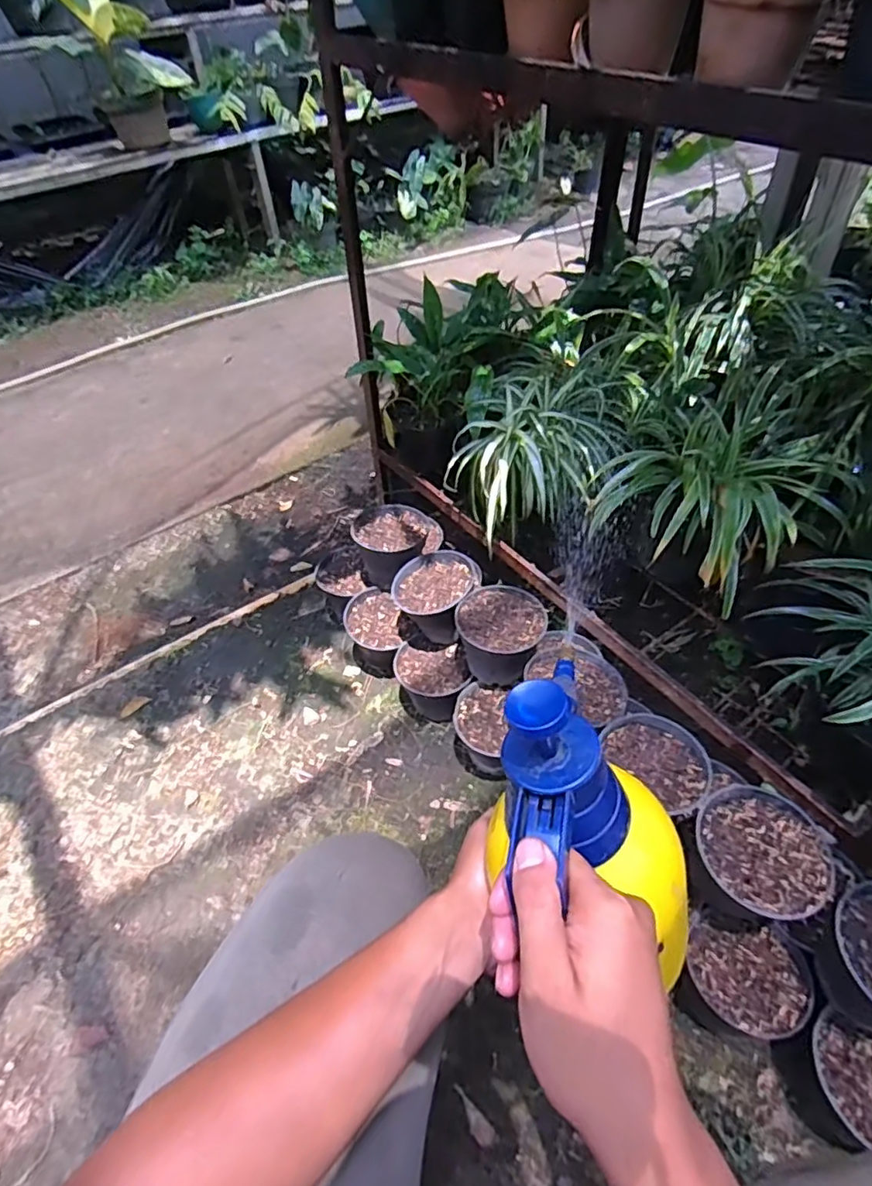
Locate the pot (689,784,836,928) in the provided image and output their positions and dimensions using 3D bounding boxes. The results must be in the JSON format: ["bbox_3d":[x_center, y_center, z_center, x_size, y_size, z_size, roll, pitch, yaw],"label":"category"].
[{"bbox_3d":[0.334,0.291,0.636,0.120,0.104,0.121,-3,49,3],"label":"pot"}]

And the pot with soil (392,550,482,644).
[{"bbox_3d":[0.000,0.006,0.917,0.118,0.103,0.122,-3,49,3],"label":"pot with soil"}]

